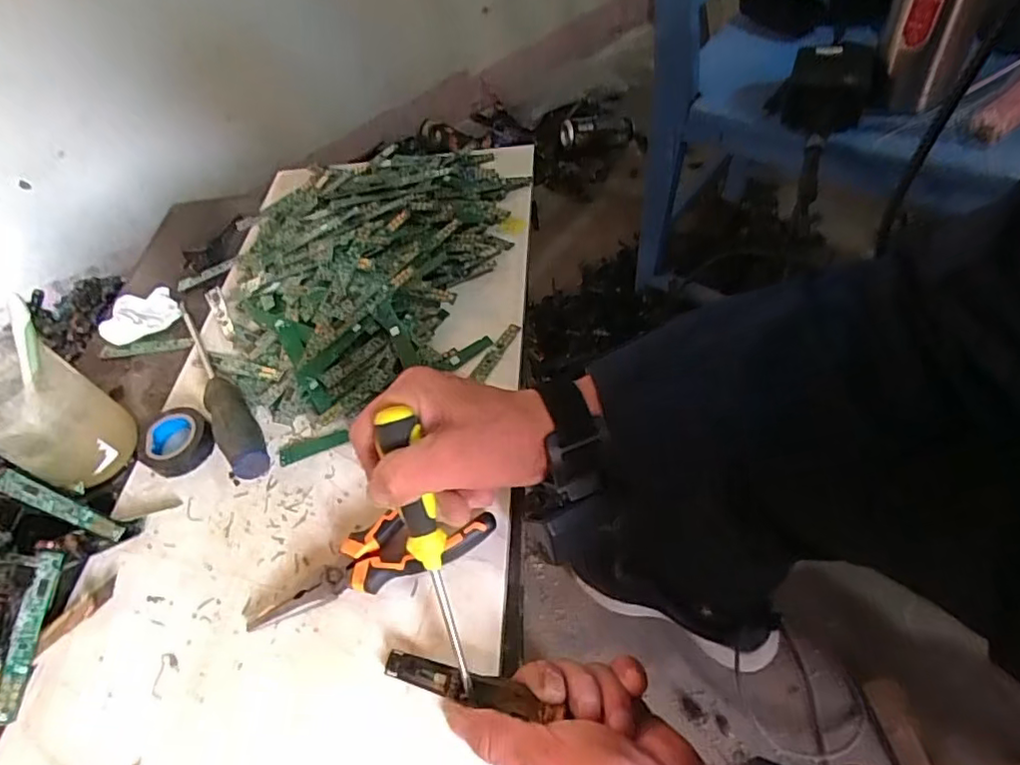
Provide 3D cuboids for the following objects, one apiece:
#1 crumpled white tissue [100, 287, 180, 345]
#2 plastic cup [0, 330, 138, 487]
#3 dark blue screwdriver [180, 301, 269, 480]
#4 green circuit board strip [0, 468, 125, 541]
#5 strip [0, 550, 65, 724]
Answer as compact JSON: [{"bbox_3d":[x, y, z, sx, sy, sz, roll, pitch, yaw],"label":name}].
[{"bbox_3d":[-0.354,-0.064,0.561,0.068,0.020,0.051,-34,54,-15],"label":"crumpled white tissue"},{"bbox_3d":[-0.346,0.026,0.437,0.079,0.096,0.075,-6,52,8],"label":"plastic cup"},{"bbox_3d":[-0.242,-0.007,0.478,0.026,0.028,0.227,-33,53,-14],"label":"dark blue screwdriver"},{"bbox_3d":[-0.319,0.087,0.417,0.100,0.011,0.015,23,55,6],"label":"green circuit board strip"},{"bbox_3d":[-0.305,0.157,0.373,0.005,0.015,0.100,-32,52,36],"label":"strip"}]

